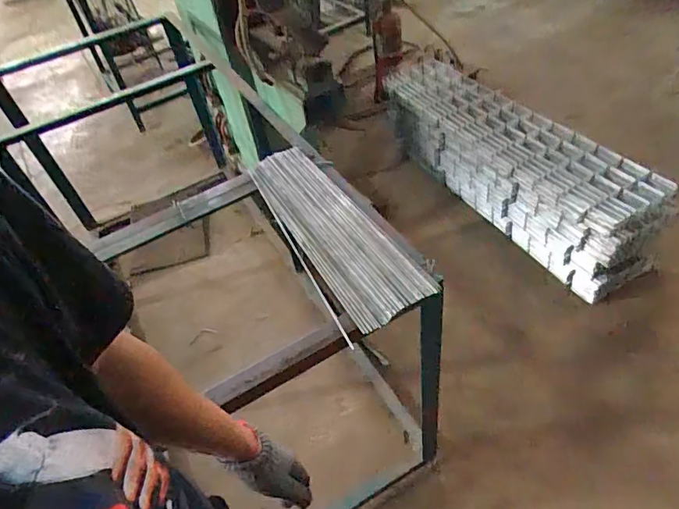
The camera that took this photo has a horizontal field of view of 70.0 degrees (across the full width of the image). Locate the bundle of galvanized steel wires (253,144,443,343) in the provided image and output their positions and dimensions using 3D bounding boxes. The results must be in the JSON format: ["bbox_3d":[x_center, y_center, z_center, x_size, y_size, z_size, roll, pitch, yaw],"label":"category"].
[{"bbox_3d":[-0.018,-0.059,0.946,0.176,0.046,0.510,-25,48,-13],"label":"bundle of galvanized steel wires"}]

